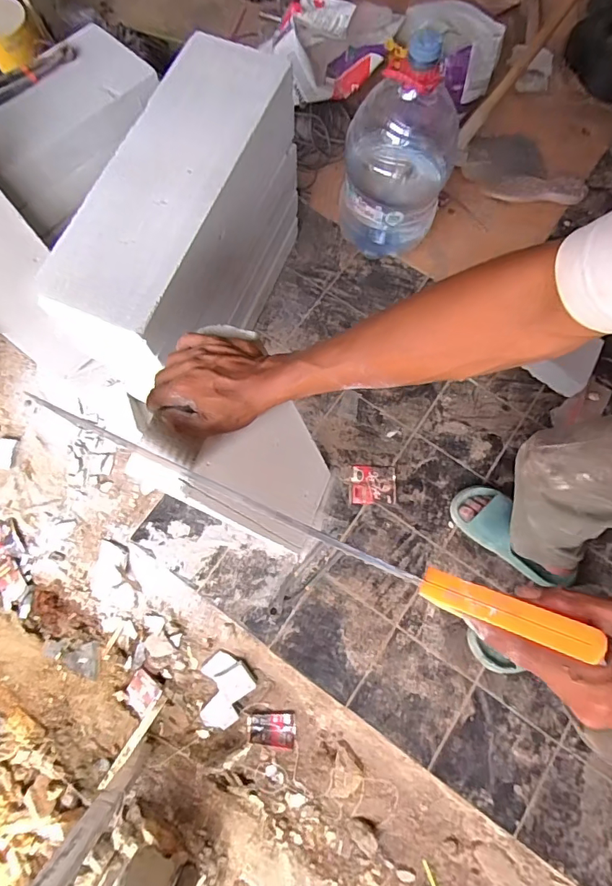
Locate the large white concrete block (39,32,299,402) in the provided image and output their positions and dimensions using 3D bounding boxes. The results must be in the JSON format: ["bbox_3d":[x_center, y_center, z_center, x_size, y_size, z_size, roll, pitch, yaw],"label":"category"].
[{"bbox_3d":[-0.222,-0.407,0.966,0.206,0.460,0.565,22,75,5],"label":"large white concrete block"}]

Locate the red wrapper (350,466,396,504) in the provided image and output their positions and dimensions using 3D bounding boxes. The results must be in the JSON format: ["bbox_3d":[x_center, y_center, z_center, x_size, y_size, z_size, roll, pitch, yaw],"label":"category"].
[{"bbox_3d":[0.161,0.099,1.072,0.105,0.004,0.089,1,75,-1],"label":"red wrapper"}]

